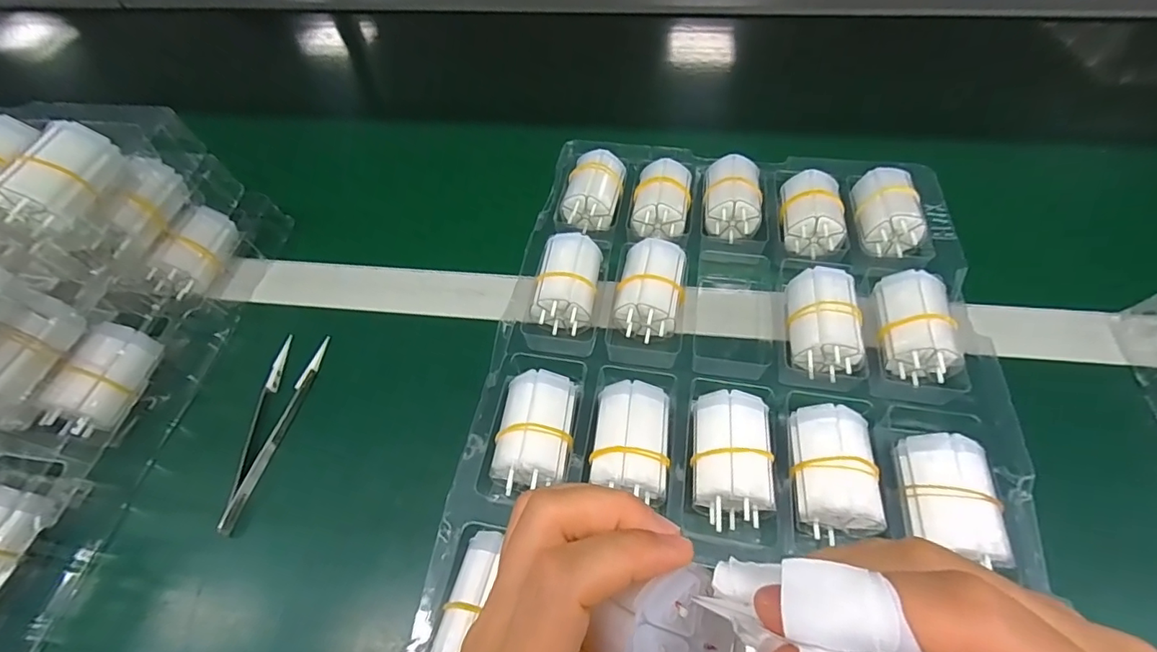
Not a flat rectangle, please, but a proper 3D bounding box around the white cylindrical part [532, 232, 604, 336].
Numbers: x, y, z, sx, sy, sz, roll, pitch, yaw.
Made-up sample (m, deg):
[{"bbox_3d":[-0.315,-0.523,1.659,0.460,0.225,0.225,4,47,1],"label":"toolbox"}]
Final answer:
[{"bbox_3d":[-0.005,-0.029,0.334,0.035,0.031,0.061,8,57,9],"label":"white cylindrical part"}]

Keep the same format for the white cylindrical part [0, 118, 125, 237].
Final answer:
[{"bbox_3d":[-0.287,-0.084,0.284,0.026,0.030,0.064,10,57,10],"label":"white cylindrical part"}]

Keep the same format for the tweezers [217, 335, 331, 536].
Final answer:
[{"bbox_3d":[-0.185,0.059,0.309,0.030,0.006,0.122,0,56,4],"label":"tweezers"}]

